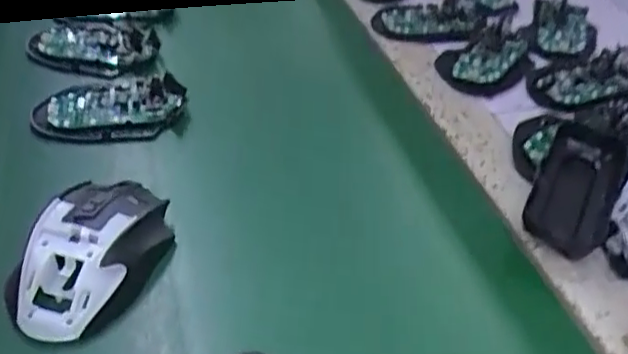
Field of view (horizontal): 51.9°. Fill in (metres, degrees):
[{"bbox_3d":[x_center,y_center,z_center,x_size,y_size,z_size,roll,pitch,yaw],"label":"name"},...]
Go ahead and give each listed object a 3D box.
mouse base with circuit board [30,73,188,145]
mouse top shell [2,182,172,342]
[{"bbox_3d":[-0.161,-0.055,0.511,0.114,0.017,0.074,-4,42,-7],"label":"mouse base with circuit board"},{"bbox_3d":[-0.135,0.042,0.388,0.077,0.039,0.116,11,42,10],"label":"mouse top shell"}]

